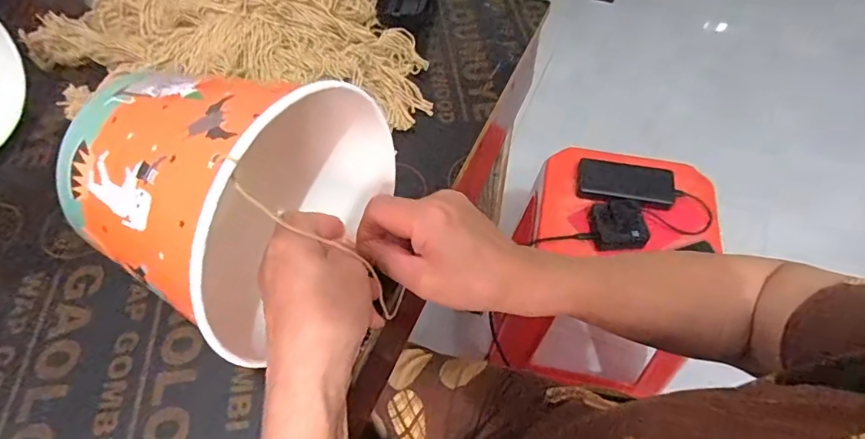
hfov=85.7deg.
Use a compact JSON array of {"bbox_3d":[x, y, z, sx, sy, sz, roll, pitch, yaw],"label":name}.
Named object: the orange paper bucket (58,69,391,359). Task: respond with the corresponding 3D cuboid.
[{"bbox_3d":[-0.124,-0.025,0.292,0.130,0.151,0.138,29,62,20],"label":"orange paper bucket"}]

